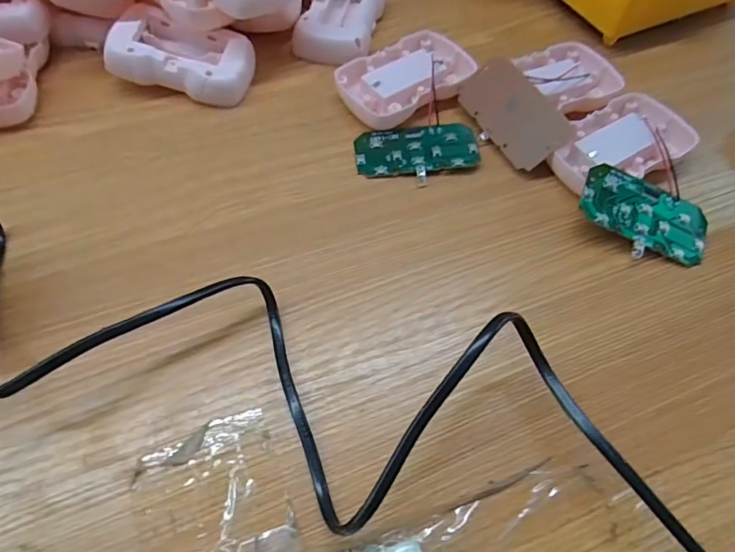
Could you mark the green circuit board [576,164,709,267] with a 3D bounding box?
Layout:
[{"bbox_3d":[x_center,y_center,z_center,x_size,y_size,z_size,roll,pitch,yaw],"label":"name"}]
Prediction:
[{"bbox_3d":[0.152,-0.032,0.277,0.073,0.004,0.043,23,71,-2],"label":"green circuit board"}]

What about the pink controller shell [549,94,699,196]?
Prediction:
[{"bbox_3d":[0.151,-0.078,0.308,0.090,0.020,0.053,-27,64,-18],"label":"pink controller shell"}]

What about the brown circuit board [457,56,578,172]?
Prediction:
[{"bbox_3d":[0.088,-0.100,0.308,0.038,0.004,0.072,-41,69,21],"label":"brown circuit board"}]

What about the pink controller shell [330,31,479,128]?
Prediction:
[{"bbox_3d":[0.026,-0.128,0.333,0.087,0.016,0.056,-32,65,-21],"label":"pink controller shell"}]

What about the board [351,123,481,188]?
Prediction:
[{"bbox_3d":[0.030,-0.075,0.306,0.073,0.006,0.042,-5,59,-6],"label":"board"}]

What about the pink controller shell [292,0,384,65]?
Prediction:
[{"bbox_3d":[-0.017,-0.189,0.364,0.050,0.023,0.087,14,59,5],"label":"pink controller shell"}]

